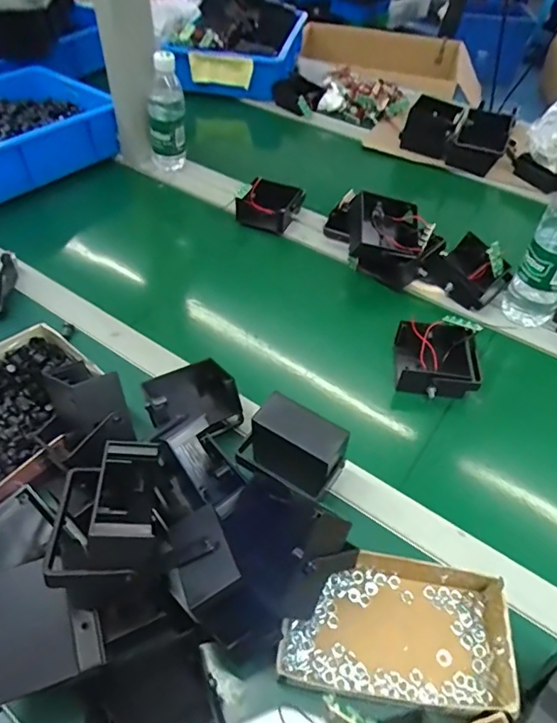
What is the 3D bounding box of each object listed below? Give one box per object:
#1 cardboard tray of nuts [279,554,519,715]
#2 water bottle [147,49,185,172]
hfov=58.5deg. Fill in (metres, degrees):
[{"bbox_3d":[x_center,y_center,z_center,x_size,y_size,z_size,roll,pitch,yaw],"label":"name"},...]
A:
[{"bbox_3d":[0.097,0.217,0.413,0.179,0.033,0.113,8,48,5],"label":"cardboard tray of nuts"},{"bbox_3d":[-0.199,-0.429,0.881,0.068,0.199,0.067,-7,49,-9],"label":"water bottle"}]

